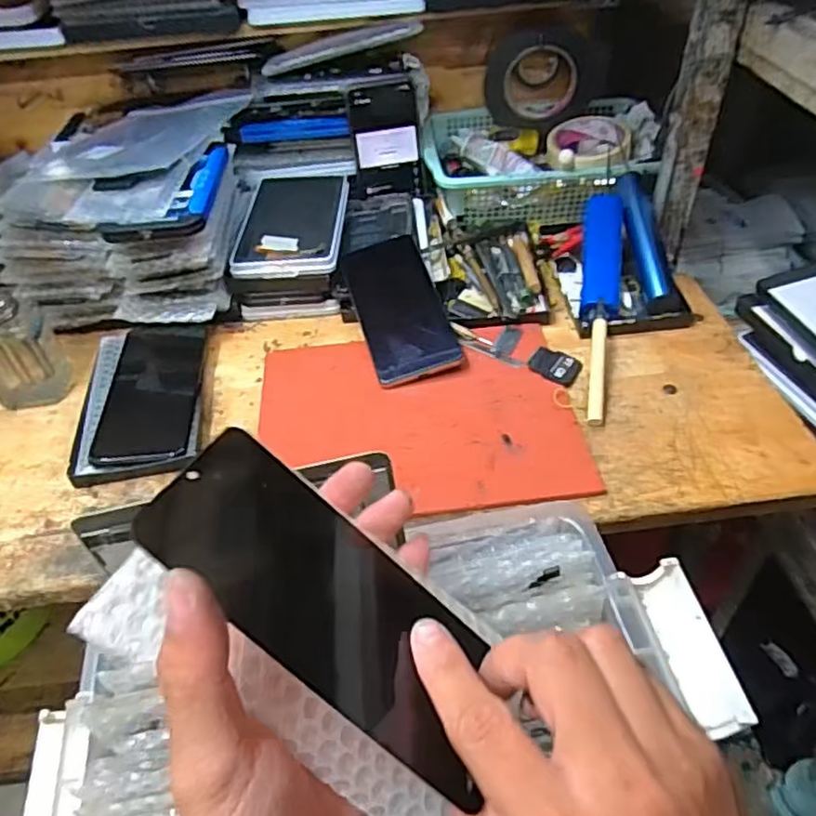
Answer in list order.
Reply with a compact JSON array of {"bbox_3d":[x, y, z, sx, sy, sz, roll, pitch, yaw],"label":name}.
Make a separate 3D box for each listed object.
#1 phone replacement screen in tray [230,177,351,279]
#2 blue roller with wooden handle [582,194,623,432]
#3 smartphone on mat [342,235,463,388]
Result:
[{"bbox_3d":[-0.117,-0.192,0.675,0.101,0.012,0.181,-1,47,2],"label":"phone replacement screen in tray"},{"bbox_3d":[0.170,-0.091,0.577,0.033,0.035,0.239,5,63,10],"label":"blue roller with wooden handle"},{"bbox_3d":[-0.008,-0.089,0.594,0.076,0.012,0.145,-19,70,-4],"label":"smartphone on mat"}]

